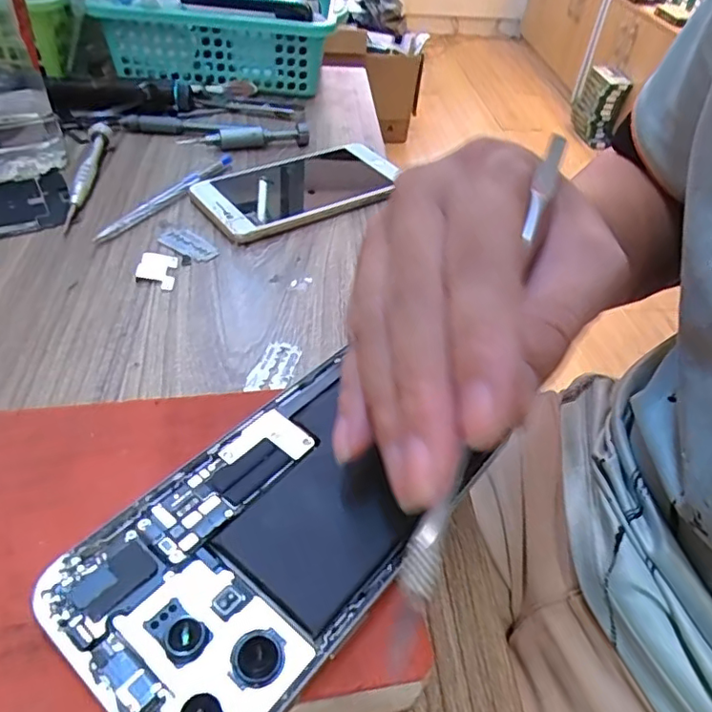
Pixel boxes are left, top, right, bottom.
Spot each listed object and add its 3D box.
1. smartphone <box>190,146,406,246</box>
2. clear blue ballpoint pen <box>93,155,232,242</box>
[{"bbox_3d":[-0.037,-0.126,0.430,0.155,0.012,0.082,-24,51,-27],"label":"smartphone"},{"bbox_3d":[-0.131,-0.115,0.409,0.011,0.010,0.135,24,47,19],"label":"clear blue ballpoint pen"}]

